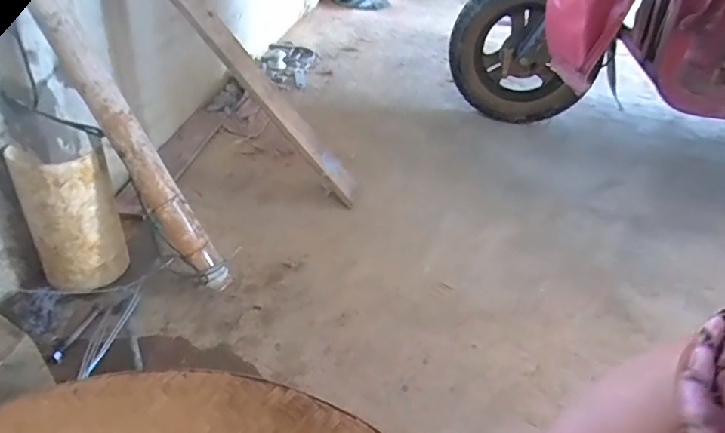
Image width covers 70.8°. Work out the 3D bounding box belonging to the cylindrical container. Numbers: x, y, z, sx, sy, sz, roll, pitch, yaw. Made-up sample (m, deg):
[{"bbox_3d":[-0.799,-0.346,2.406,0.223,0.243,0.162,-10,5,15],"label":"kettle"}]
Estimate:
[{"bbox_3d":[-0.586,-0.011,1.036,0.167,0.285,0.168,-12,39,-22],"label":"cylindrical container"}]

